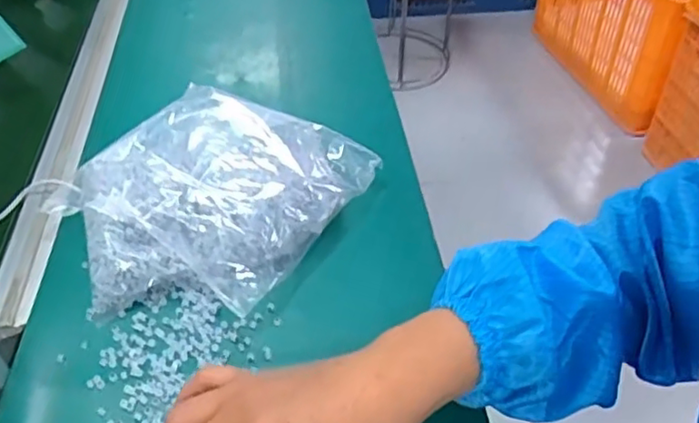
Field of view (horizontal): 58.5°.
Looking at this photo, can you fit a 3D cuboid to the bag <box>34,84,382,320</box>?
[{"bbox_3d":[-0.110,-0.020,0.497,0.199,0.057,0.235,34,54,30],"label":"bag"}]

